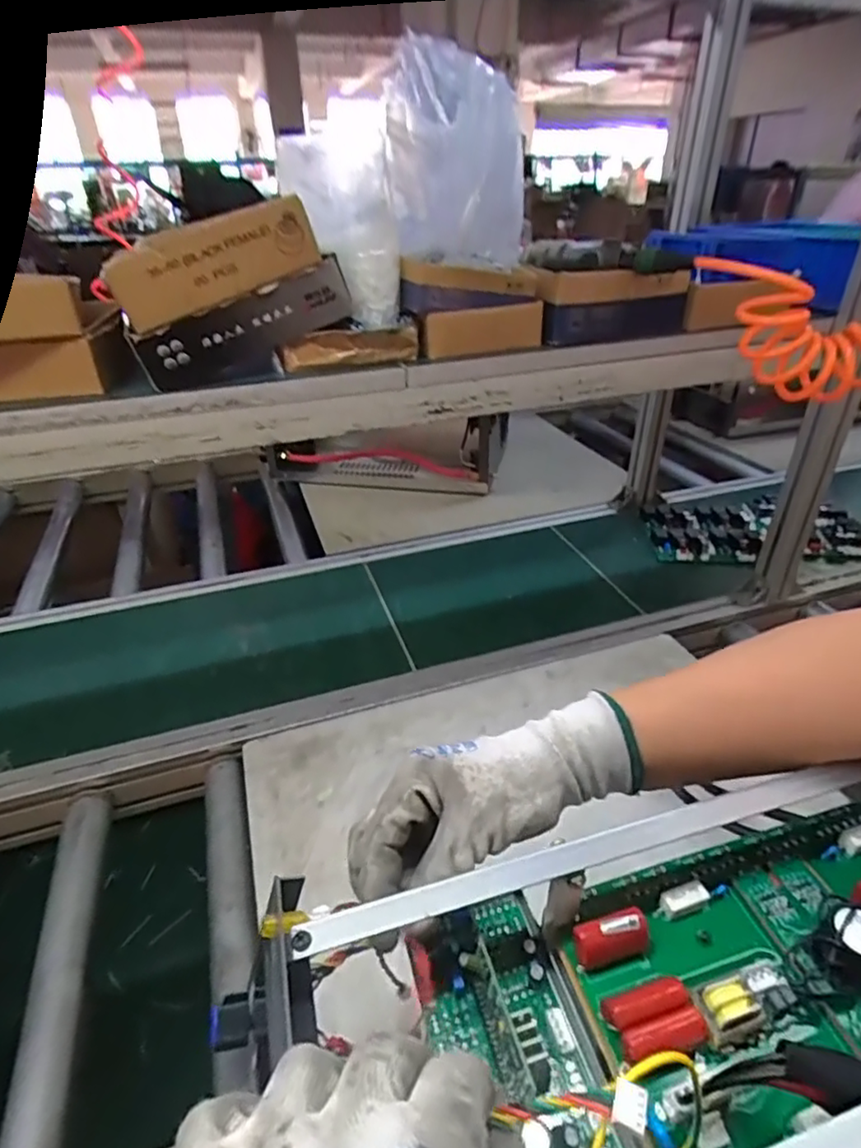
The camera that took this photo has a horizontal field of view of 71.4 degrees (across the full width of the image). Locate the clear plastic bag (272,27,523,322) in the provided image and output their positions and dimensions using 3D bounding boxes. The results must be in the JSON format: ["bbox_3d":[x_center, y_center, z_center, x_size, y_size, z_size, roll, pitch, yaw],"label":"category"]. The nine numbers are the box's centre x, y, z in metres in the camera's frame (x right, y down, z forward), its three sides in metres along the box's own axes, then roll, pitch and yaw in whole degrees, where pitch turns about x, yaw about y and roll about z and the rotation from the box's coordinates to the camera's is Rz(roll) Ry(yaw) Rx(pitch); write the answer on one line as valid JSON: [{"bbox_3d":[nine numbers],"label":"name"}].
[{"bbox_3d":[-0.030,-0.357,0.557,0.225,0.197,0.119,9,33,12],"label":"clear plastic bag"}]

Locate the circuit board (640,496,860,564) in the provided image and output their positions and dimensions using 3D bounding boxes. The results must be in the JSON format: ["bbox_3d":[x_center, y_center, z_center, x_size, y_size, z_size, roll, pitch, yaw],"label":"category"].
[{"bbox_3d":[0.575,-0.089,1.068,0.382,0.022,0.194,-4,33,-1],"label":"circuit board"}]

